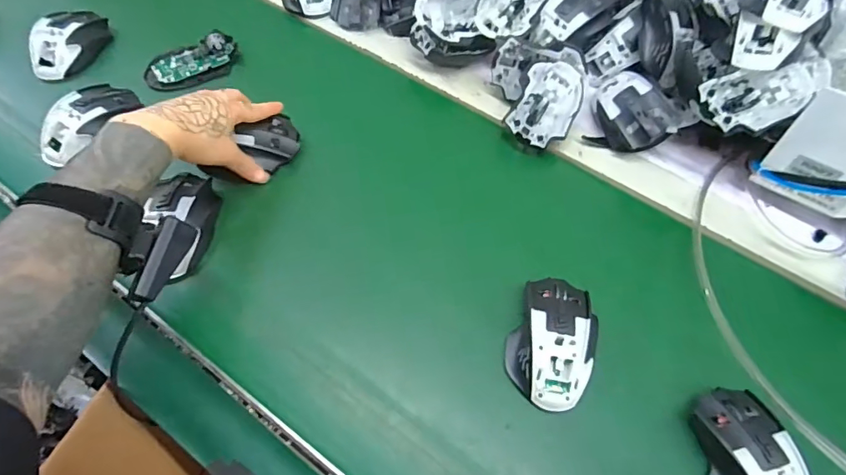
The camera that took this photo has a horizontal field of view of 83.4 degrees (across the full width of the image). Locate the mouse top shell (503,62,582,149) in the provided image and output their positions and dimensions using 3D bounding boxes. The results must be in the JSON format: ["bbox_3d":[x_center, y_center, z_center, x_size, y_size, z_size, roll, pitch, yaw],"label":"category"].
[{"bbox_3d":[0.141,-0.152,0.550,0.069,0.032,0.112,31,74,-2],"label":"mouse top shell"}]

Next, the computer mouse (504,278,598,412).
[{"bbox_3d":[0.115,0.088,0.418,0.071,0.034,0.114,14,61,7],"label":"computer mouse"}]

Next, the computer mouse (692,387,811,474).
[{"bbox_3d":[0.260,0.181,0.373,0.064,0.037,0.120,-8,62,-5],"label":"computer mouse"}]

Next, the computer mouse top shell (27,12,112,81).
[{"bbox_3d":[-0.450,-0.250,0.602,0.066,0.038,0.110,8,60,4],"label":"computer mouse top shell"}]

